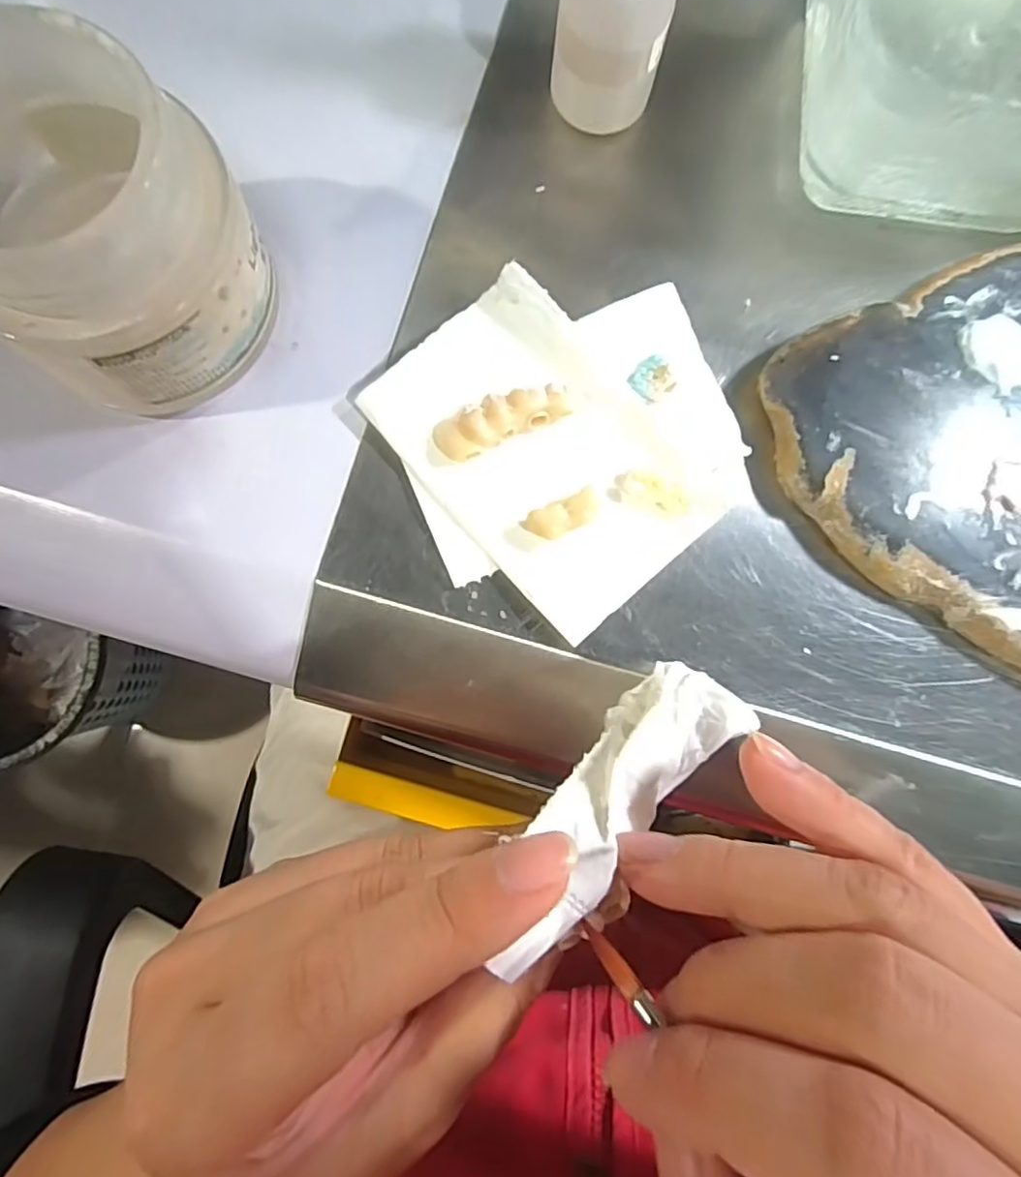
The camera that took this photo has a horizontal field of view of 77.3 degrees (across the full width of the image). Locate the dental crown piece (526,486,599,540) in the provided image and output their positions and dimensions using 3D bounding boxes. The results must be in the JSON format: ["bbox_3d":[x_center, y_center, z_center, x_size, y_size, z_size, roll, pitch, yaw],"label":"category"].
[{"bbox_3d":[0.015,-0.019,0.172,0.020,0.008,0.009,-25,84,-3],"label":"dental crown piece"}]

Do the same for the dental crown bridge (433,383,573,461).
[{"bbox_3d":[-0.002,-0.047,0.174,0.038,0.008,0.012,-26,84,-3],"label":"dental crown bridge"}]

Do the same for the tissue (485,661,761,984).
[{"bbox_3d":[0.027,0.047,0.146,0.027,0.013,0.088,49,53,4],"label":"tissue"}]

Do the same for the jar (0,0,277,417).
[{"bbox_3d":[-0.097,-0.086,0.153,0.059,0.061,0.069,-36,85,-6],"label":"jar"}]

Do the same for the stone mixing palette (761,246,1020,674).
[{"bbox_3d":[0.154,-0.041,0.180,0.147,0.011,0.123,37,82,3],"label":"stone mixing palette"}]

